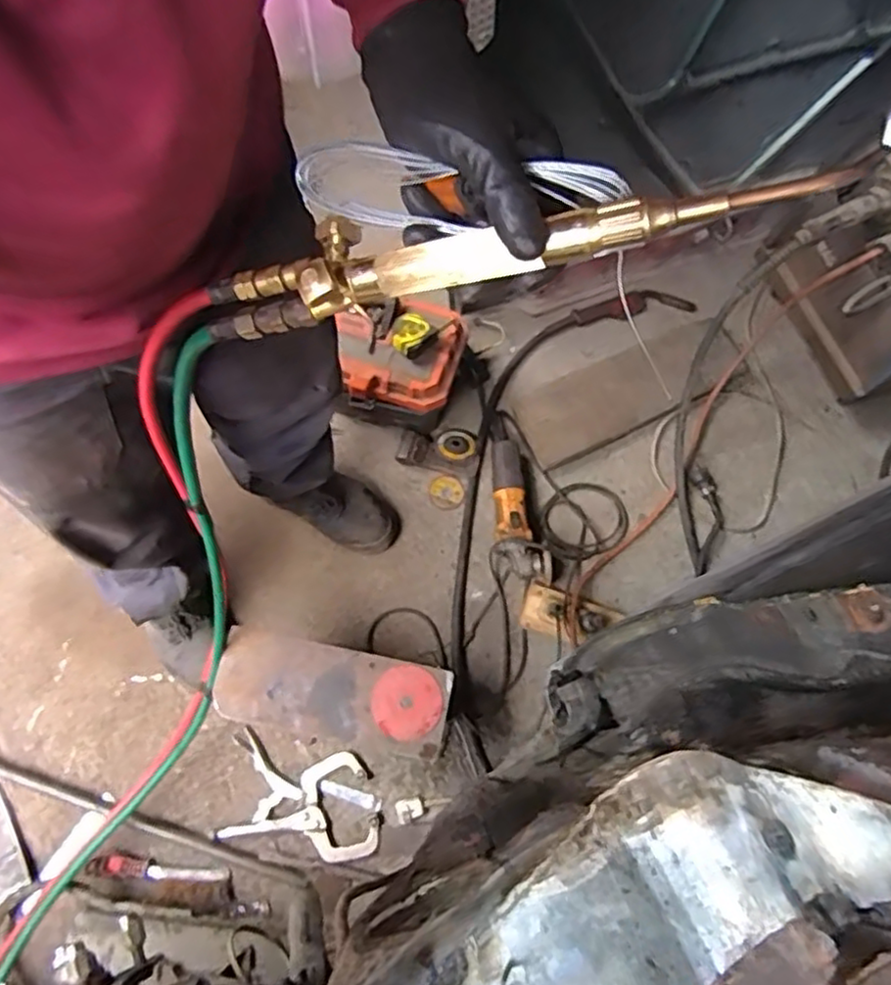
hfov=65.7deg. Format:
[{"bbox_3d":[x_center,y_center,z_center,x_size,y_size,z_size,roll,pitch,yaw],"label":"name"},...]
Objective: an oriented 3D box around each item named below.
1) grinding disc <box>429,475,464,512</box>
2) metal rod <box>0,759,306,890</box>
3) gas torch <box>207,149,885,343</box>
[{"bbox_3d":[0.002,0.001,1.327,0.065,0.012,0.068,1,71,-3],"label":"grinding disc"},{"bbox_3d":[-0.491,0.533,1.113,0.560,0.019,0.026,19,71,3],"label":"metal rod"},{"bbox_3d":[0.019,-0.147,0.397,0.386,0.043,0.052,-5,69,20],"label":"gas torch"}]

